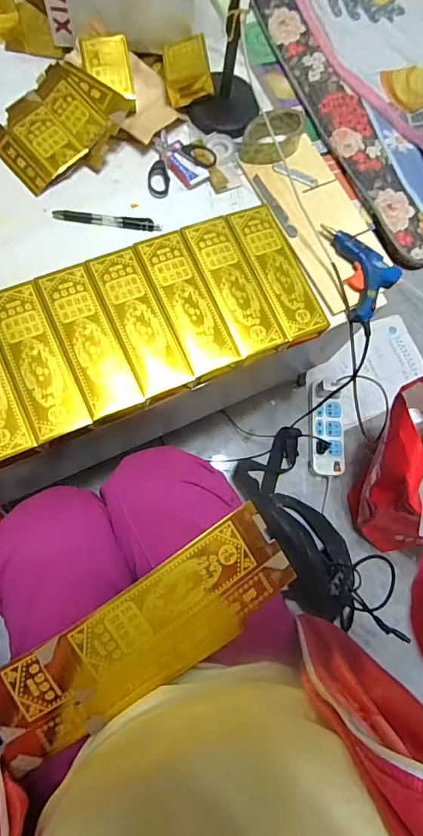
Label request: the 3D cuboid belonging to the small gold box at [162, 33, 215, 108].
[{"bbox_3d":[-0.036,-0.515,0.649,0.067,0.045,0.076,-9,78,-8],"label":"small gold box"}]

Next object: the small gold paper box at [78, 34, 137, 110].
[{"bbox_3d":[-0.146,-0.491,0.619,0.066,0.017,0.112,-9,78,-8],"label":"small gold paper box"}]

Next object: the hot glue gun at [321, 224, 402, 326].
[{"bbox_3d":[0.220,-0.207,0.611,0.083,0.019,0.151,-12,79,-9],"label":"hot glue gun"}]

